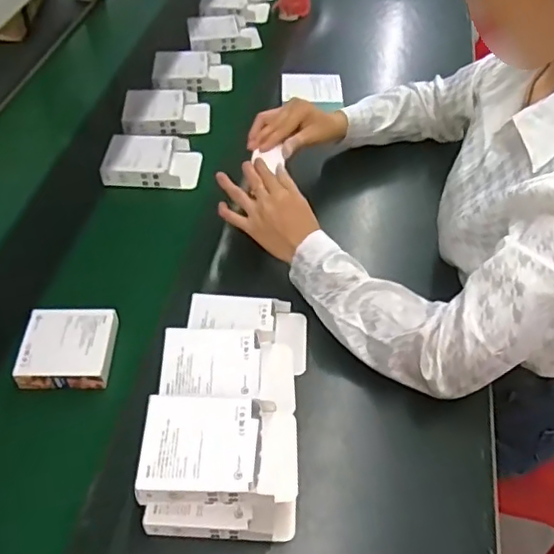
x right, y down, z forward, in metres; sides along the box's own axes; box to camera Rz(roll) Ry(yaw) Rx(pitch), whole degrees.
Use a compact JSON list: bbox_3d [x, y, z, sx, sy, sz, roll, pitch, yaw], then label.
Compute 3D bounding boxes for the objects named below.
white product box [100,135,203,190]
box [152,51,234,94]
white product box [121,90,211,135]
[{"bbox_3d":[-0.192,-0.180,0.913,0.147,0.038,0.098,1,49,0],"label":"white product box"},{"bbox_3d":[-0.152,-0.370,1.072,0.141,0.025,0.111,-3,49,-3],"label":"box"},{"bbox_3d":[-0.184,-0.279,0.995,0.139,0.032,0.103,-4,49,-4],"label":"white product box"}]

